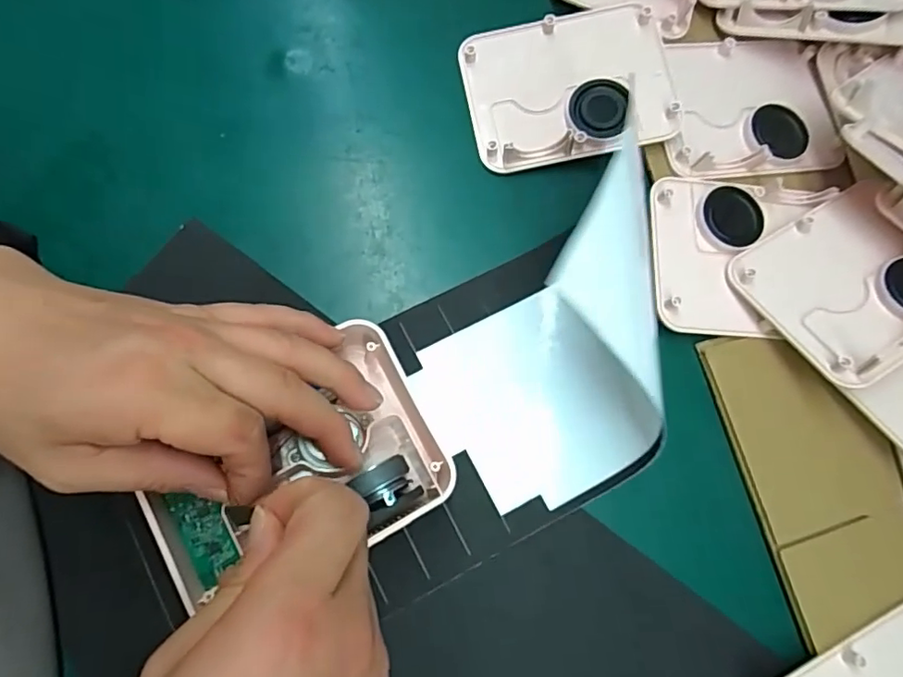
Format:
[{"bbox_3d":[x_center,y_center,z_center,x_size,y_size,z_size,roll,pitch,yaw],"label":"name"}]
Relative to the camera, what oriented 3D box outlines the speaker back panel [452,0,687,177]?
[{"bbox_3d":[0.072,-0.158,0.349,0.124,0.014,0.096,-11,78,-3],"label":"speaker back panel"}]

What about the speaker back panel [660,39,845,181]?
[{"bbox_3d":[0.194,-0.150,0.364,0.117,0.023,0.097,-1,77,-7],"label":"speaker back panel"}]

